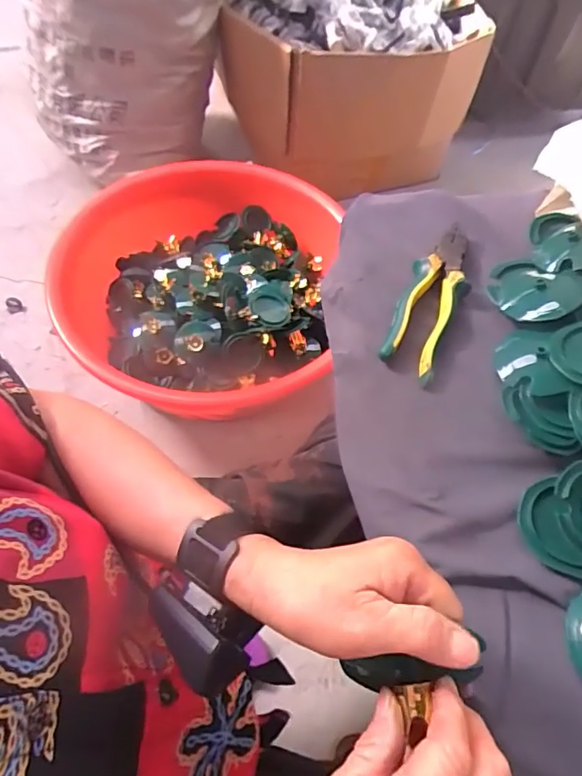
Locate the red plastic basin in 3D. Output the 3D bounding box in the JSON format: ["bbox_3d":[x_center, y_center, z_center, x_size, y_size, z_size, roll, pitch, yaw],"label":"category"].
[{"bbox_3d":[-0.158,-0.206,0.993,0.571,0.161,0.530,2,60,-3],"label":"red plastic basin"}]

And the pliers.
[{"bbox_3d":[0.140,-0.090,0.497,0.055,0.021,0.177,26,62,11],"label":"pliers"}]

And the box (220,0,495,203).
[{"bbox_3d":[0.116,-0.777,1.193,0.539,0.344,0.461,-4,61,-6],"label":"box"}]

